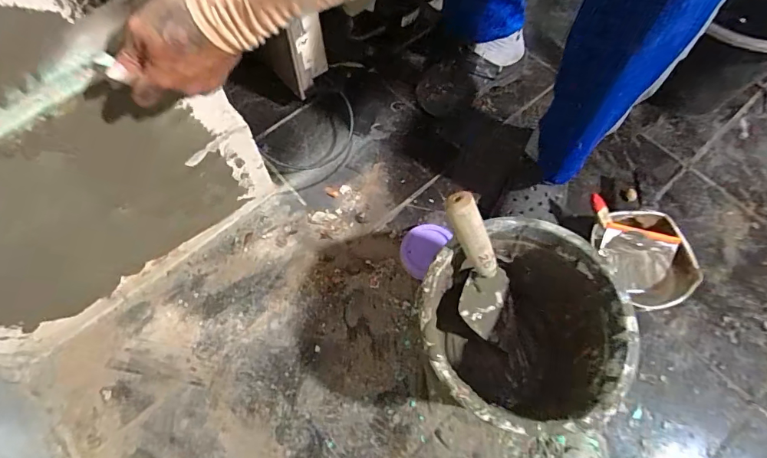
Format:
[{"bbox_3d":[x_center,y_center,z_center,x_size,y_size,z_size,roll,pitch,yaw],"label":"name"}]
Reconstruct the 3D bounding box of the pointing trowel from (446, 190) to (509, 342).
[{"bbox_3d":[0.128,0.051,0.583,0.089,0.253,0.054,-37,49,-15],"label":"pointing trowel"}]

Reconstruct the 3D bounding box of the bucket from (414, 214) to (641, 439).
[{"bbox_3d":[0.169,0.142,0.605,0.240,0.214,0.246,0,66,1],"label":"bucket"}]

